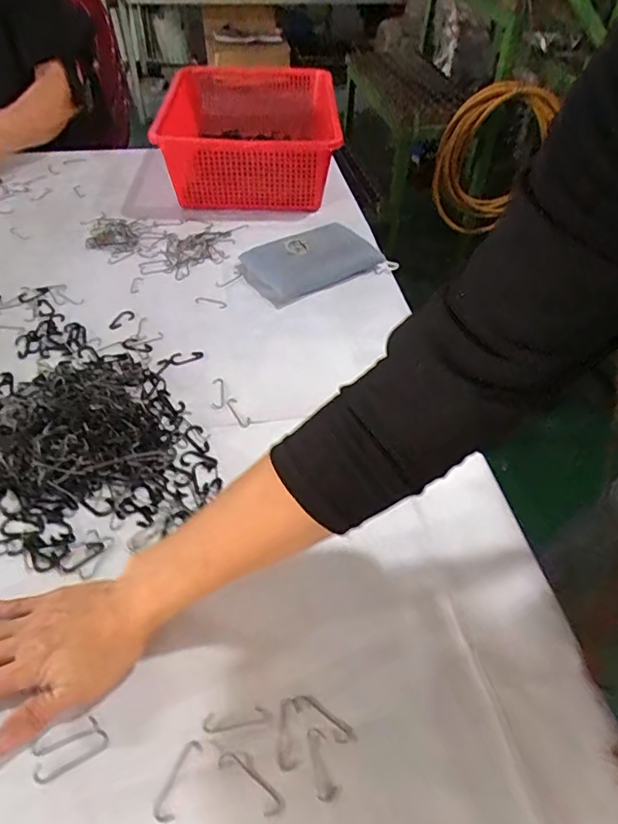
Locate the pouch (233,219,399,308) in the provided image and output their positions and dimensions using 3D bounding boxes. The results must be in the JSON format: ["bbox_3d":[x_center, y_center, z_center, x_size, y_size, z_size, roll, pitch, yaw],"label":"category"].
[{"bbox_3d":[0.008,-0.206,0.711,0.187,0.037,0.115,-23,52,-22],"label":"pouch"}]

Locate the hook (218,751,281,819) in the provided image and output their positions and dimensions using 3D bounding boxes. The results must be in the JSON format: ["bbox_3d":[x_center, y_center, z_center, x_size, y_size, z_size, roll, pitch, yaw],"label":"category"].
[{"bbox_3d":[-0.037,0.230,0.329,0.047,0.004,0.013,30,53,23],"label":"hook"}]

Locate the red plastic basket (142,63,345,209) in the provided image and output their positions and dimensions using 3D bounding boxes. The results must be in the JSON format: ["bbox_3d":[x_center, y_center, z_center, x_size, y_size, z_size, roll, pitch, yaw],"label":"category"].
[{"bbox_3d":[-0.094,-0.468,0.885,0.252,0.119,0.359,0,47,-3],"label":"red plastic basket"}]

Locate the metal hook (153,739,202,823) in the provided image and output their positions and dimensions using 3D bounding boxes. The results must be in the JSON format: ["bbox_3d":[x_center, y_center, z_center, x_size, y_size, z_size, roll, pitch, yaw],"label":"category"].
[{"bbox_3d":[-0.081,0.228,0.329,0.012,0.004,0.045,18,49,14],"label":"metal hook"}]

